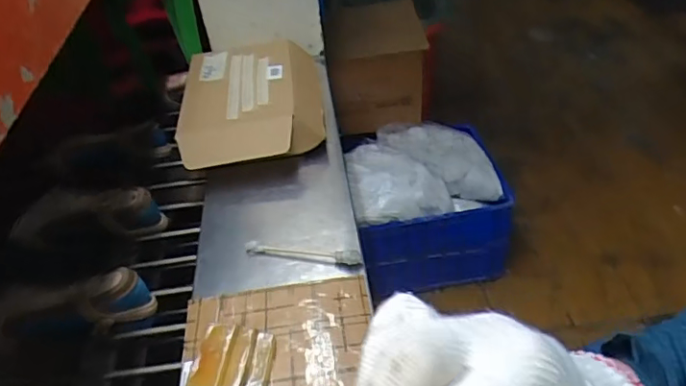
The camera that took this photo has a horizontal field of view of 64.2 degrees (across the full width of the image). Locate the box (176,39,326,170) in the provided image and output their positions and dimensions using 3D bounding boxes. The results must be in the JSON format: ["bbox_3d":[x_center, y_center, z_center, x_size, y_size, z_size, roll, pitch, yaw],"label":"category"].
[{"bbox_3d":[-0.161,-0.170,1.009,0.236,0.101,0.329,-9,40,-1],"label":"box"}]

